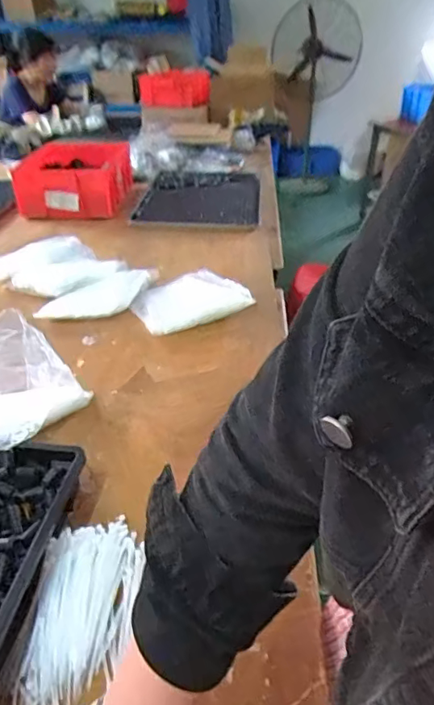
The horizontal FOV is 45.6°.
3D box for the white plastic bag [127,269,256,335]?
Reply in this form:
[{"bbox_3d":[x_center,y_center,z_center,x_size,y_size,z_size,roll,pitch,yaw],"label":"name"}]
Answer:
[{"bbox_3d":[-0.063,-0.112,1.102,0.225,0.039,0.192,-16,37,-22],"label":"white plastic bag"}]

